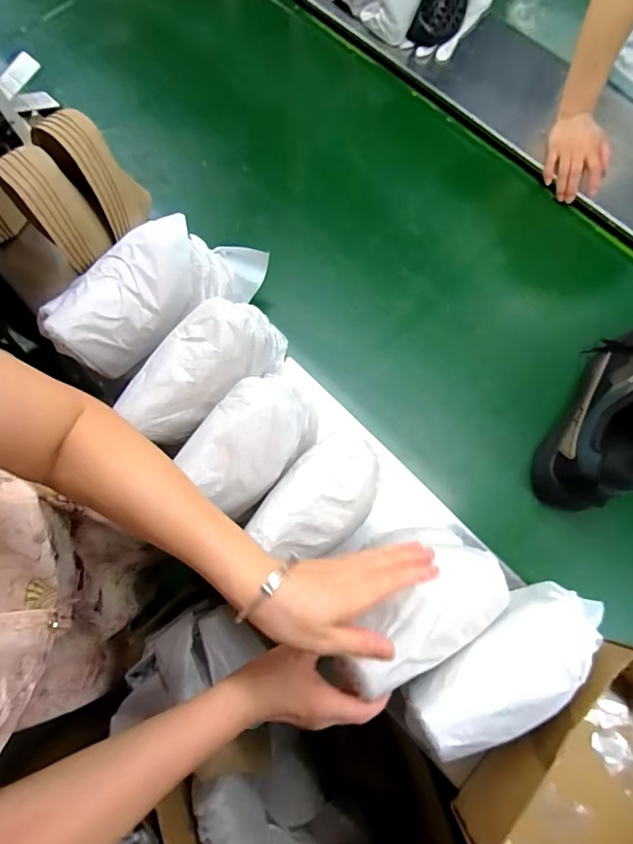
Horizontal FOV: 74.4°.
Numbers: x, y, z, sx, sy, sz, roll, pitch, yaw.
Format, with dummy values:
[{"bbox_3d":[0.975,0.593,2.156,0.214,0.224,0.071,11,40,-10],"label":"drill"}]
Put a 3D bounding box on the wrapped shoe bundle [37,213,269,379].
[{"bbox_3d":[-0.194,-0.173,0.538,0.101,0.156,0.316,38,49,10],"label":"wrapped shoe bundle"}]

